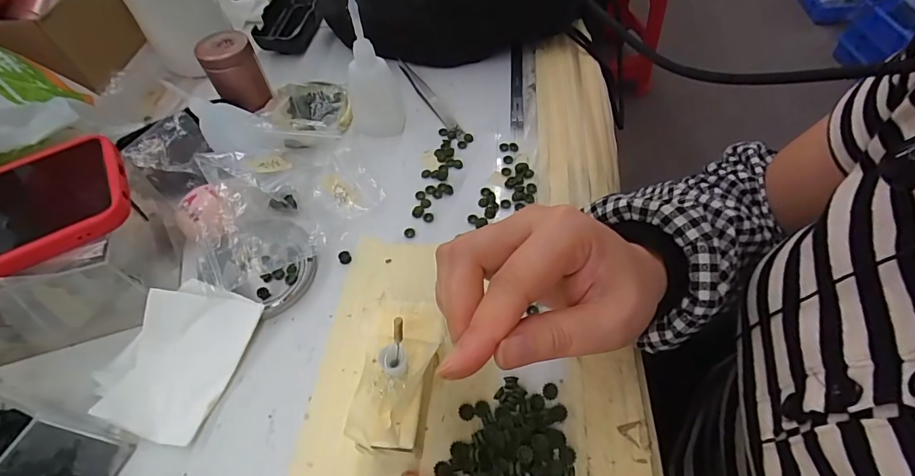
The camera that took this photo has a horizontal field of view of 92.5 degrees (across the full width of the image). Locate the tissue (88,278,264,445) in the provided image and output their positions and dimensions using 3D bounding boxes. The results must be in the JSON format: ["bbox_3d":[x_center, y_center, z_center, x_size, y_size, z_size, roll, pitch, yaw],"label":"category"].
[{"bbox_3d":[-0.172,0.070,0.267,0.068,0.028,0.088,15,58,13],"label":"tissue"}]

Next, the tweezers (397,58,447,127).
[{"bbox_3d":[-0.034,-0.143,0.417,0.016,0.005,0.109,-23,58,-12],"label":"tweezers"}]

